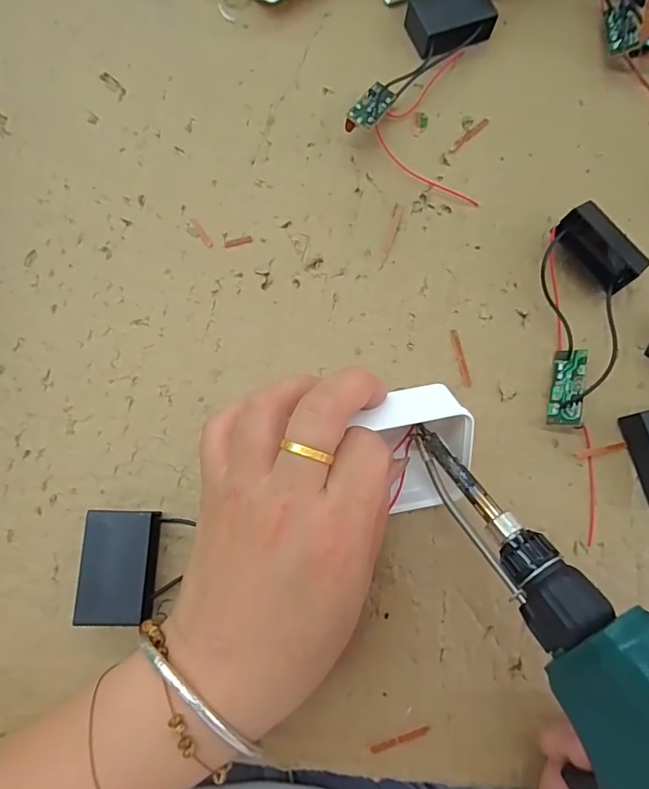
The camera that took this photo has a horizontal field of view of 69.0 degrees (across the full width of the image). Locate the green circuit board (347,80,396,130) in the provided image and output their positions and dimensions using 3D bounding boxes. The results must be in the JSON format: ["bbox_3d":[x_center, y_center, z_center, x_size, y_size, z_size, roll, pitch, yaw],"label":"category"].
[{"bbox_3d":[0.027,-0.164,0.269,0.016,0.005,0.037,28,64,5],"label":"green circuit board"}]

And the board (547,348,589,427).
[{"bbox_3d":[0.124,-0.004,0.241,0.016,0.004,0.043,0,62,38],"label":"board"}]

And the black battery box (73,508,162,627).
[{"bbox_3d":[-0.091,0.076,0.212,0.030,0.019,0.046,1,77,-2],"label":"black battery box"}]

